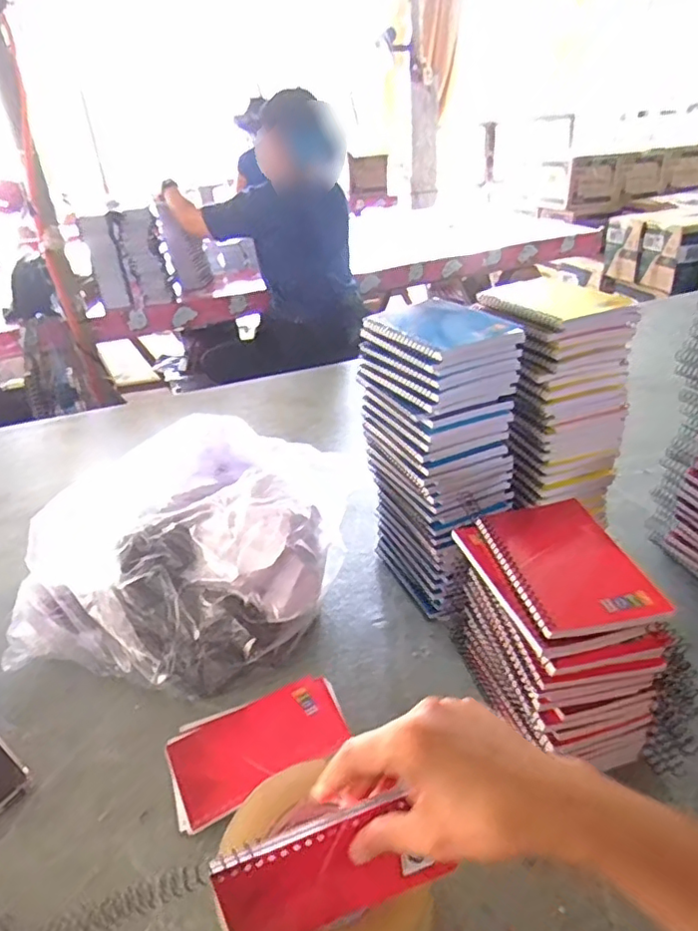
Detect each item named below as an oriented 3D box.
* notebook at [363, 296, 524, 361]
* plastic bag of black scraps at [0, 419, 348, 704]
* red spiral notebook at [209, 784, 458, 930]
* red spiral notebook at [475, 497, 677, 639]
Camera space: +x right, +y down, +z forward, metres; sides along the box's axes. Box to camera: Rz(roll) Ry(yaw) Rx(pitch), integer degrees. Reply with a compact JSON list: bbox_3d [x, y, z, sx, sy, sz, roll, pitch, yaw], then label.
[{"bbox_3d":[0.077,-0.122,0.523,0.084,0.012,0.127,-18,32,-19],"label":"notebook"},{"bbox_3d":[-0.164,0.081,0.620,0.287,0.143,0.267,5,32,18],"label":"plastic bag of black scraps"},{"bbox_3d":[-0.009,0.216,0.319,0.115,0.077,0.017,-15,32,-15],"label":"red spiral notebook"},{"bbox_3d":[0.151,0.068,0.415,0.082,0.016,0.118,-10,34,-6],"label":"red spiral notebook"}]

